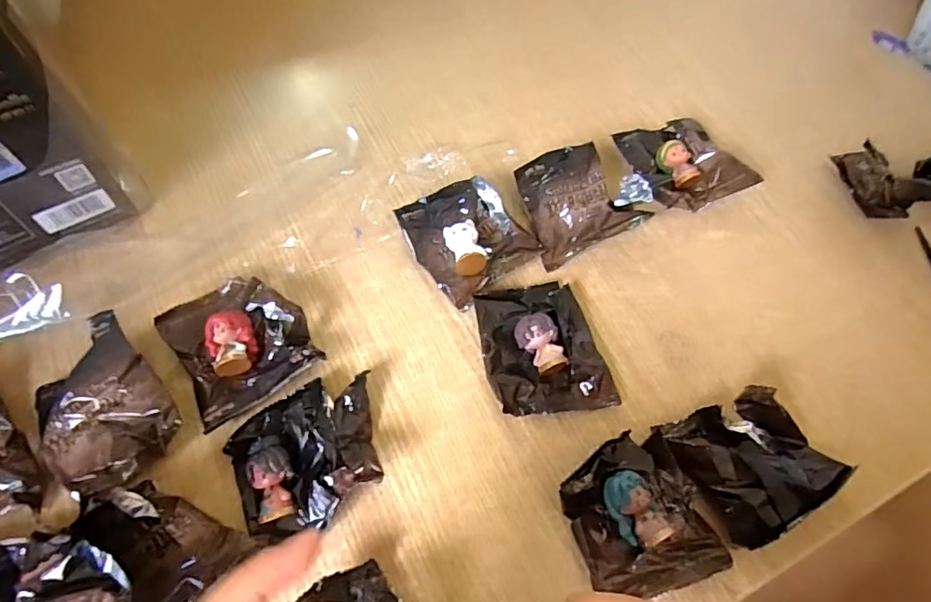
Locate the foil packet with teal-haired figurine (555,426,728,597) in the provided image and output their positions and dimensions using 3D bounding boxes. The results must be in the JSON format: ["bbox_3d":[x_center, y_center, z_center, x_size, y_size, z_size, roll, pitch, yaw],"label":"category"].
[{"bbox_3d":[0.098,0.119,0.304,0.077,0.029,0.079,-17,64,-11],"label":"foil packet with teal-haired figurine"}]

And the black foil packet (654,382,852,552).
[{"bbox_3d":[0.166,0.091,0.319,0.080,0.033,0.079,-30,68,-17],"label":"black foil packet"}]

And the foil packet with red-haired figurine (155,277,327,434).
[{"bbox_3d":[-0.143,0.023,0.344,0.077,0.028,0.087,-30,68,-17],"label":"foil packet with red-haired figurine"}]

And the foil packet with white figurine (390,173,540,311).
[{"bbox_3d":[0.003,-0.047,0.388,0.077,0.028,0.077,-30,67,-17],"label":"foil packet with white figurine"}]

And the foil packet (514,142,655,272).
[{"bbox_3d":[0.078,-0.077,0.405,0.075,0.035,0.081,-23,66,-14],"label":"foil packet"}]

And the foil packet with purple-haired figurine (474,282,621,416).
[{"bbox_3d":[0.049,0.028,0.352,0.072,0.025,0.091,-13,64,-9],"label":"foil packet with purple-haired figurine"}]

